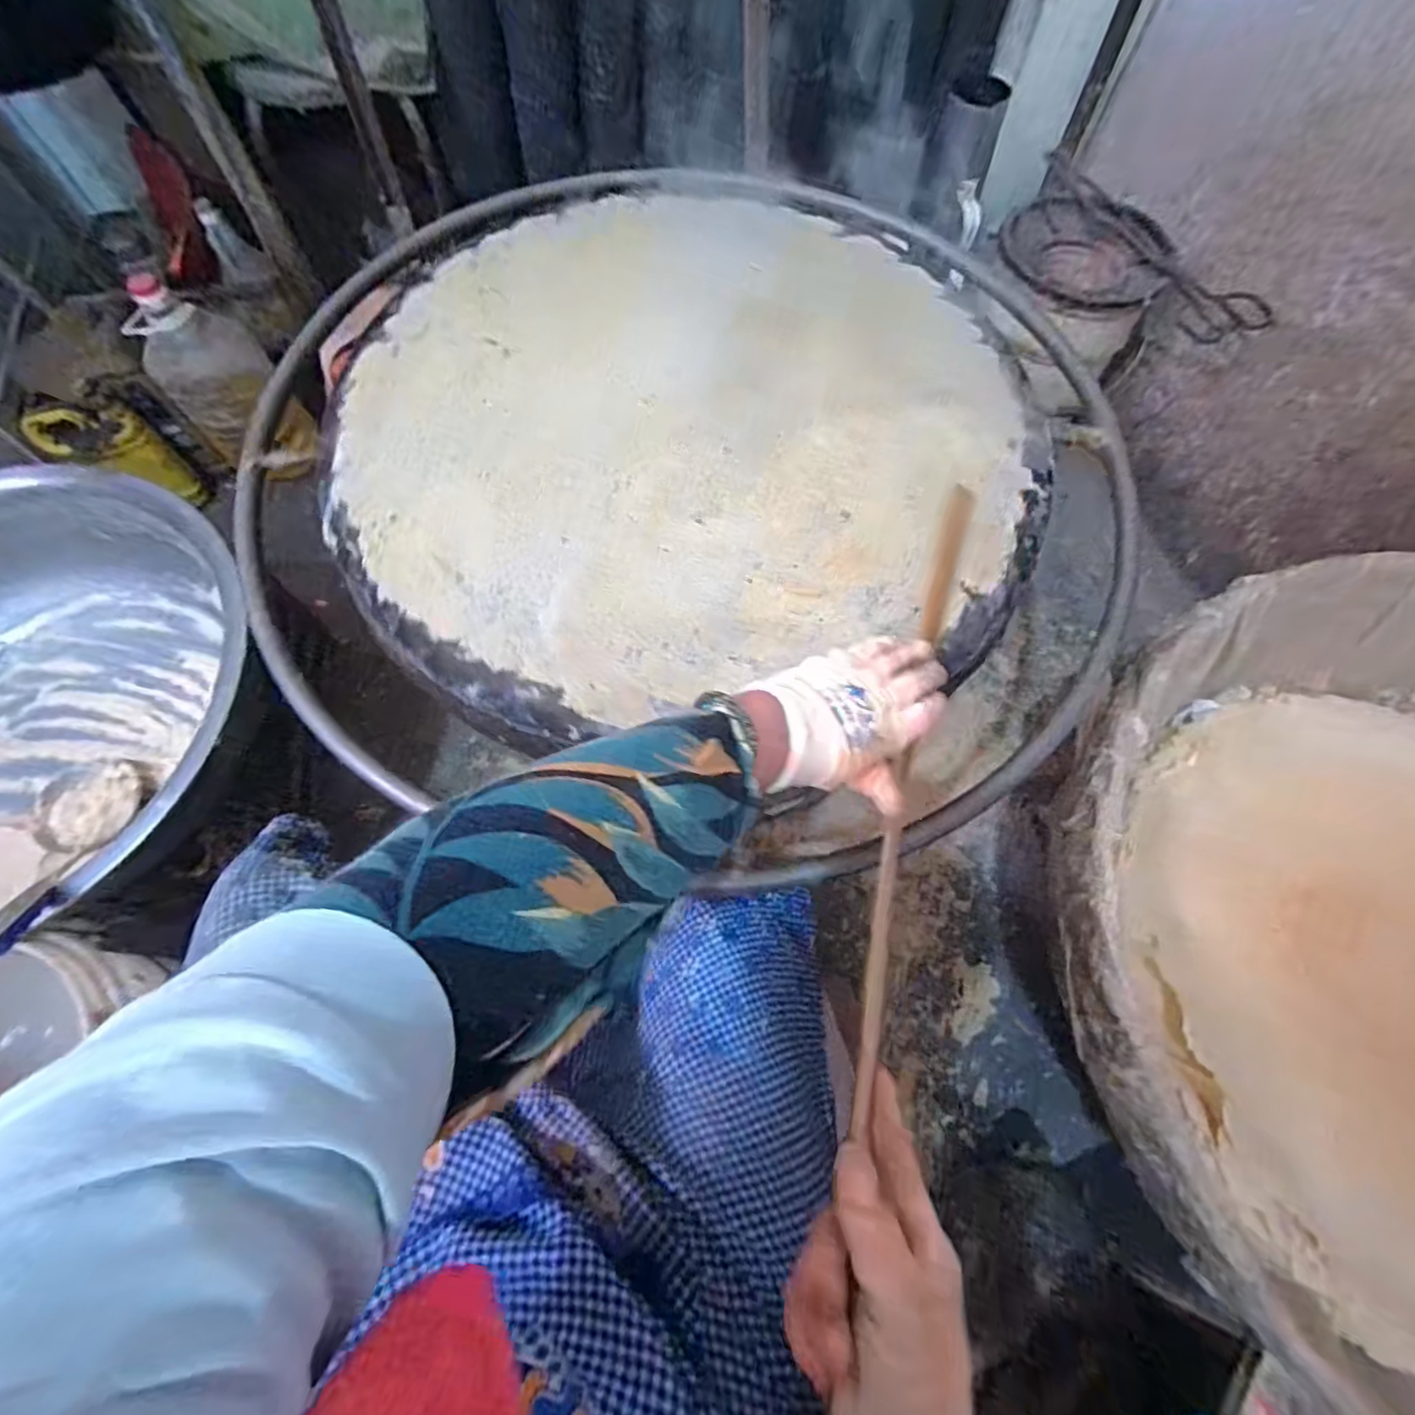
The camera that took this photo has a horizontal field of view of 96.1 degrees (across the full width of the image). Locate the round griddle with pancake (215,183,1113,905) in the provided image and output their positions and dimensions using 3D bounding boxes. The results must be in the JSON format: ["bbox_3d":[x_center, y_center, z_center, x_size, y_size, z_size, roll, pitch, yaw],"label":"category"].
[{"bbox_3d":[-0.008,-0.221,0.573,0.737,0.060,0.727,0,67,0],"label":"round griddle with pancake"}]

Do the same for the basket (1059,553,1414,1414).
[{"bbox_3d":[0.697,0.209,0.587,0.731,0.215,0.796,0,67,0],"label":"basket"}]

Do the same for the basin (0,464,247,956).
[{"bbox_3d":[-0.773,0.022,0.716,0.549,0.180,0.537,0,67,0],"label":"basin"}]

